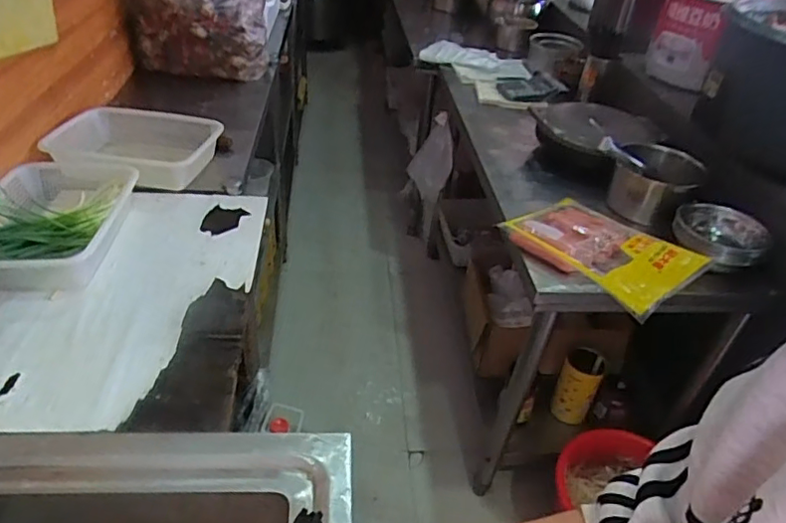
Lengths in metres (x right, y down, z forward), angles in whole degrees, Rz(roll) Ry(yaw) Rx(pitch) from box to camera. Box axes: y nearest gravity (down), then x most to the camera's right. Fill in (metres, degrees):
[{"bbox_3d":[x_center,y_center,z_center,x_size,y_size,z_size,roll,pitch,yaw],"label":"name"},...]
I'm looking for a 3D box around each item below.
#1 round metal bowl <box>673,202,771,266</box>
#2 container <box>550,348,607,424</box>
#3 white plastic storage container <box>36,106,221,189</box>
[{"bbox_3d":[0.610,-0.054,1.047,0.151,0.042,0.149,4,38,-3],"label":"round metal bowl"},{"bbox_3d":[0.465,0.323,1.430,0.093,0.177,0.116,22,40,19],"label":"container"},{"bbox_3d":[-0.526,-0.230,1.162,0.293,0.082,0.240,12,38,7],"label":"white plastic storage container"}]

